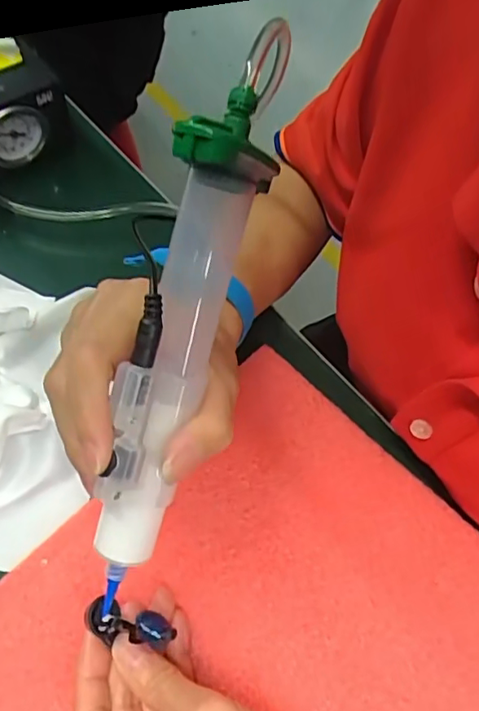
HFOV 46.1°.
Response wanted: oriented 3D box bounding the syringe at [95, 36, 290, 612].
[{"bbox_3d":[-0.022,-0.009,0.203,0.026,0.029,0.205,17,100,5],"label":"syringe"}]

